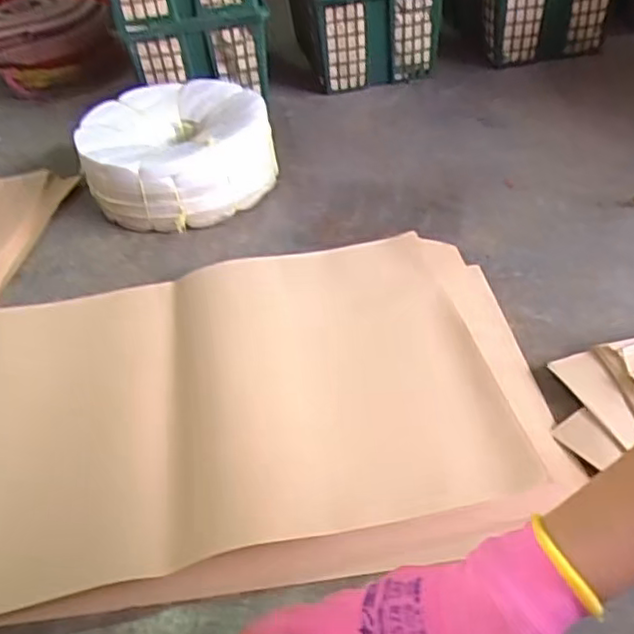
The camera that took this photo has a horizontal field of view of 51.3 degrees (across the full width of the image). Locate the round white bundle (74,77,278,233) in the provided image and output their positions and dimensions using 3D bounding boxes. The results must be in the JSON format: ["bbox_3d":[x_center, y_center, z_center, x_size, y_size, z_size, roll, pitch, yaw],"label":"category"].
[{"bbox_3d":[-0.244,-0.296,1.187,0.327,0.134,0.336,-4,40,4],"label":"round white bundle"}]

